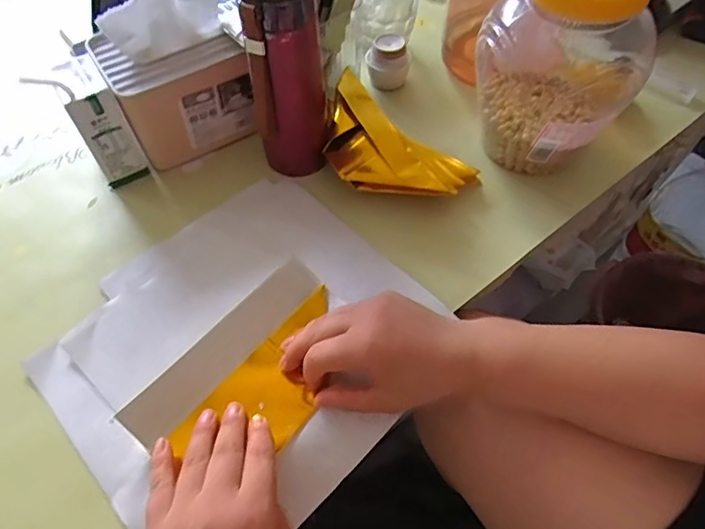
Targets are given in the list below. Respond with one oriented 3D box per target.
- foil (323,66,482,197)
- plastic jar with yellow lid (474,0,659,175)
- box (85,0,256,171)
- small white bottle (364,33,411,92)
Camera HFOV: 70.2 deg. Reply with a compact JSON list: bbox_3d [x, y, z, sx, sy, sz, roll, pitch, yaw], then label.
[{"bbox_3d":[0.030,-0.115,0.495,0.168,0.053,0.087,32,64,19],"label":"foil"},{"bbox_3d":[0.192,-0.187,0.463,0.127,0.182,0.123,-1,58,1],"label":"plastic jar with yellow lid"},{"bbox_3d":[-0.177,-0.188,0.504,0.128,0.134,0.093,-24,61,-13],"label":"box"},{"bbox_3d":[0.041,-0.237,0.584,0.049,0.047,0.042,2,58,3],"label":"small white bottle"}]

